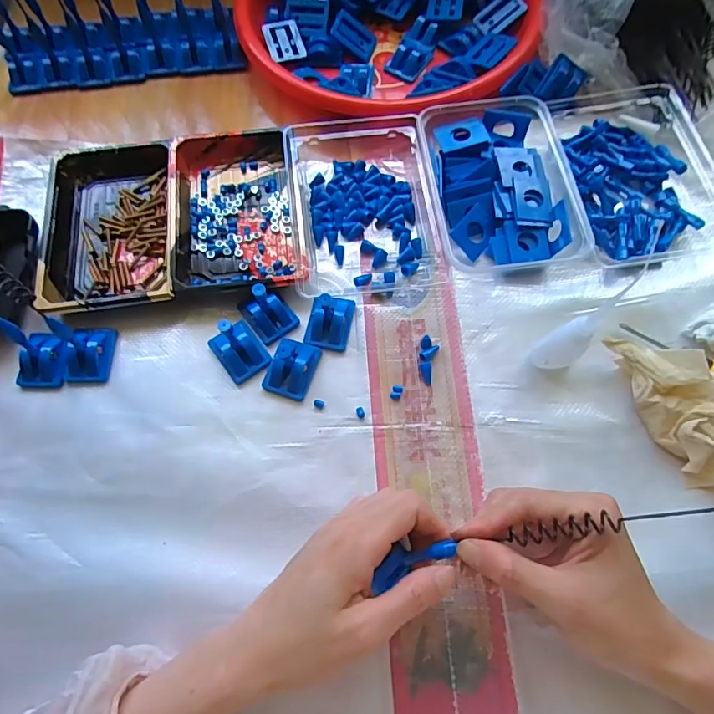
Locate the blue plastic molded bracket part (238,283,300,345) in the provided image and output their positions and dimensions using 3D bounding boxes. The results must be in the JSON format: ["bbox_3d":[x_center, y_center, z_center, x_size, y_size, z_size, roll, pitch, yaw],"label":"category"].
[{"bbox_3d":[-0.072,-0.042,0.373,0.034,0.041,0.042,-36,72,-12],"label":"blue plastic molded bracket part"}]

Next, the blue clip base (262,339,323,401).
[{"bbox_3d":[-0.050,0.007,0.369,0.034,0.018,0.044,17,70,8],"label":"blue clip base"}]

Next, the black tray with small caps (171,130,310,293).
[{"bbox_3d":[-0.104,-0.128,0.412,0.101,0.030,0.160,-7,68,-1],"label":"black tray with small caps"}]

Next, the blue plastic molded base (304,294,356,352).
[{"bbox_3d":[-0.022,-0.030,0.379,0.033,0.025,0.042,9,69,6],"label":"blue plastic molded base"}]

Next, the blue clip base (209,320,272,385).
[{"bbox_3d":[-0.092,-0.011,0.363,0.033,0.044,0.043,-35,71,-12],"label":"blue clip base"}]

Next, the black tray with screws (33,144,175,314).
[{"bbox_3d":[-0.209,-0.111,0.413,0.108,0.021,0.160,-9,68,-2],"label":"black tray with screws"}]

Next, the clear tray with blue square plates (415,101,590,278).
[{"bbox_3d":[0.117,-0.144,0.408,0.113,0.036,0.154,-5,68,0],"label":"clear tray with blue square plates"}]

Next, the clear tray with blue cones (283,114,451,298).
[{"bbox_3d":[0.003,-0.138,0.414,0.119,0.029,0.172,-8,68,-1],"label":"clear tray with blue cones"}]

